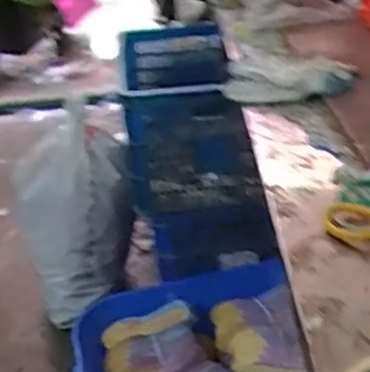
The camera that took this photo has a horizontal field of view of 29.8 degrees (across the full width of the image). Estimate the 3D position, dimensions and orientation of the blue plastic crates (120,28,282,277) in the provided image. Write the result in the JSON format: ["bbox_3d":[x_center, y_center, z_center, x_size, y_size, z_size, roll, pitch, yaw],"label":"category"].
[{"bbox_3d":[-0.006,-0.099,1.816,0.268,0.457,0.537,-8,26,-4],"label":"blue plastic crates"}]

